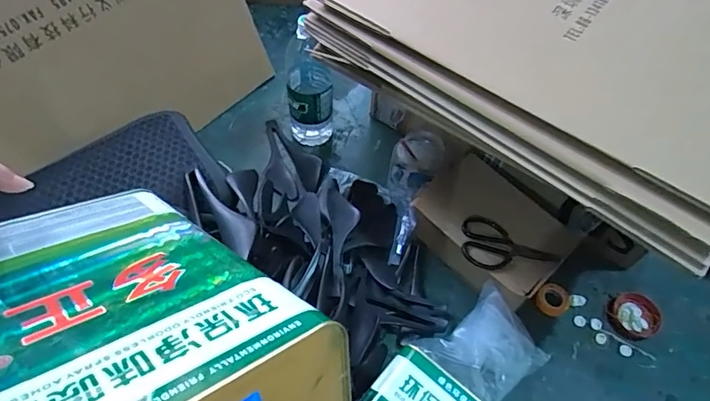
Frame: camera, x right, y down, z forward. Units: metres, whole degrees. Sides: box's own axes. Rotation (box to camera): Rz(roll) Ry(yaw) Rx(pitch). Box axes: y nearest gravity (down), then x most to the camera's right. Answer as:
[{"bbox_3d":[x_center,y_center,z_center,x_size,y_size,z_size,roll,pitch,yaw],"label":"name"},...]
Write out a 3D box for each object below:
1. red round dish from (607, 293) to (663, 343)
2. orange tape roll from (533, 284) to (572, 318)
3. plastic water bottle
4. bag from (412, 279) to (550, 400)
[{"bbox_3d":[0.549,0.228,0.937,0.102,0.022,0.089,-19,60,-14],"label":"red round dish"},{"bbox_3d":[0.394,0.198,0.950,0.064,0.024,0.060,1,58,-2],"label":"orange tape roll"},{"bbox_3d":[-0.107,-0.220,1.137,0.105,0.194,0.108,-4,58,-6],"label":"plastic water bottle"},{"bbox_3d":[0.244,0.265,0.861,0.169,0.076,0.166,-34,65,-22],"label":"bag"}]

